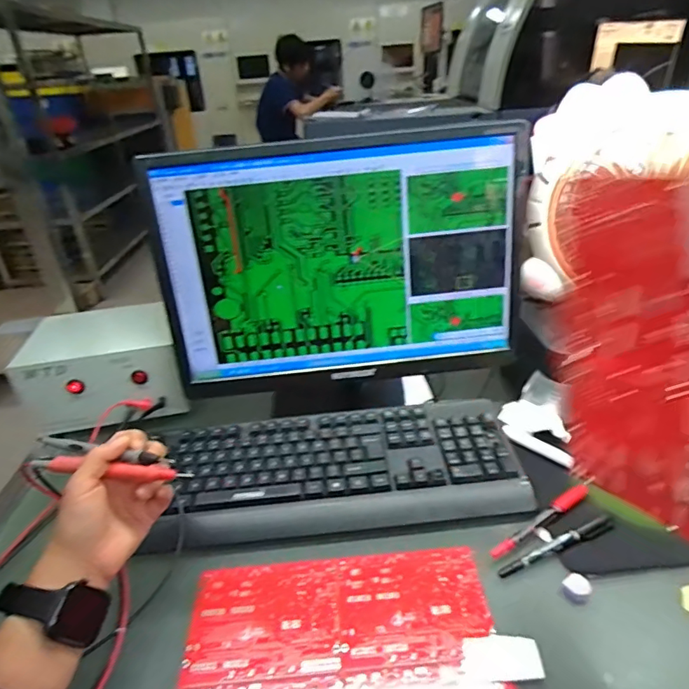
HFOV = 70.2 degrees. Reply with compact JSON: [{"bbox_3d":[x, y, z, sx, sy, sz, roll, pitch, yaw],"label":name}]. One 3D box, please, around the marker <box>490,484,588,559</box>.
[{"bbox_3d":[0.204,0.180,0.505,0.142,0.011,0.015,-22,34,-28],"label":"marker"}]

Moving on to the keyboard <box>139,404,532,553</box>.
[{"bbox_3d":[-0.010,0.142,0.558,0.410,0.045,0.155,-6,30,-3],"label":"keyboard"}]

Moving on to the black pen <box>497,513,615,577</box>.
[{"bbox_3d":[0.208,0.193,0.477,0.132,0.011,0.012,-14,31,-16],"label":"black pen"}]

